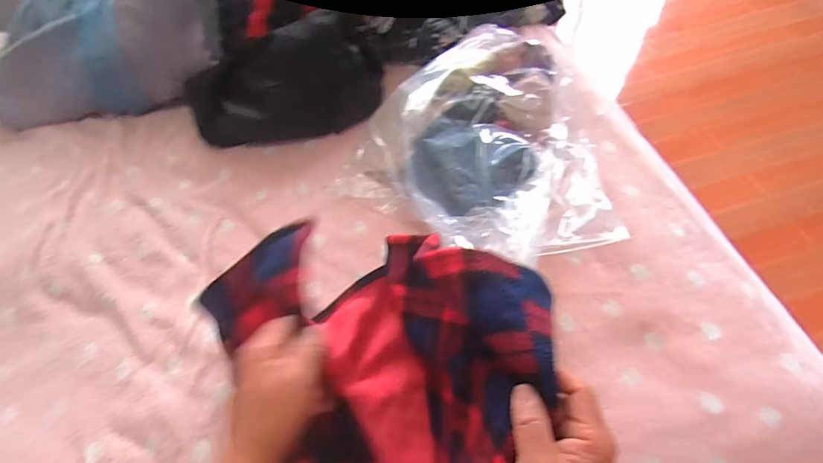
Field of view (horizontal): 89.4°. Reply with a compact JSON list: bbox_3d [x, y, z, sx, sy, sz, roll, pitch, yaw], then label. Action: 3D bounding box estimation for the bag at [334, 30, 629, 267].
[{"bbox_3d":[0.089,-0.143,0.684,0.389,0.086,0.460,-3,59,3],"label":"bag"}]

